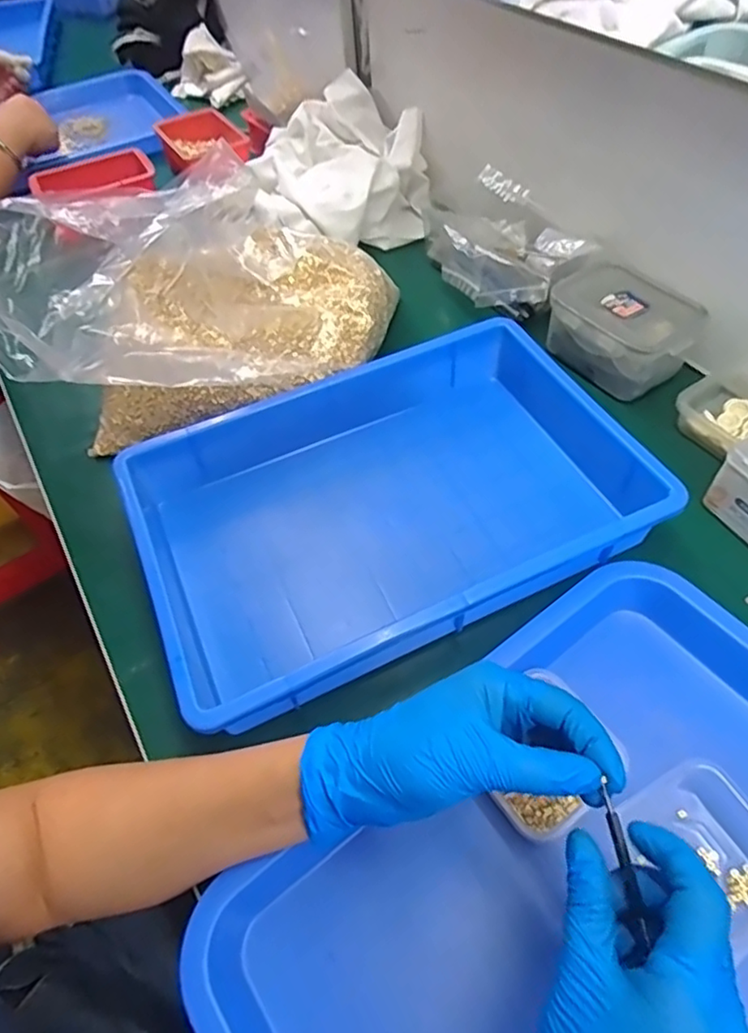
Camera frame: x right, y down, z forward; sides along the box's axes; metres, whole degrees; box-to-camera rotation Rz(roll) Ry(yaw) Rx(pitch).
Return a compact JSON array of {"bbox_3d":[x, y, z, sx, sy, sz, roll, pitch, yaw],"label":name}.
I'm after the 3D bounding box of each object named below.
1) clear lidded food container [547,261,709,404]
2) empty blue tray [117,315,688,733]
[{"bbox_3d":[0.231,-0.176,0.575,0.097,0.061,0.128,-36,59,-20],"label":"clear lidded food container"},{"bbox_3d":[0.009,-0.010,0.482,0.363,0.073,0.243,-23,56,-11],"label":"empty blue tray"}]

